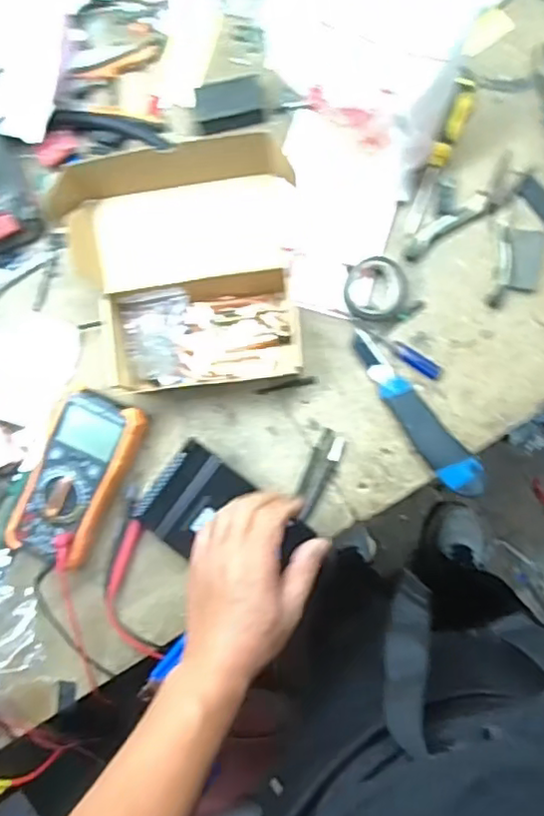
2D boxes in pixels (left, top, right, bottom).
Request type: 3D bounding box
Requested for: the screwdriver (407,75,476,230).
[{"bbox_3d":[0.170,-0.254,0.622,0.023,0.023,0.164,21,91,4],"label":"screwdriver"}]

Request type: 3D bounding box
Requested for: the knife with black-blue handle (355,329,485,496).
[{"bbox_3d":[0.138,0.006,0.618,0.037,0.021,0.189,-40,87,3],"label":"knife with black-blue handle"}]

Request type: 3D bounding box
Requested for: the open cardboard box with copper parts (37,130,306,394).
[{"bbox_3d":[-0.075,-0.128,0.600,0.207,0.125,0.202,-6,89,4],"label":"open cardboard box with copper parts"}]

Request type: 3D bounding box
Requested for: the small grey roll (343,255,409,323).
[{"bbox_3d":[0.105,-0.119,0.628,0.061,0.019,0.058,0,89,4],"label":"small grey roll"}]

